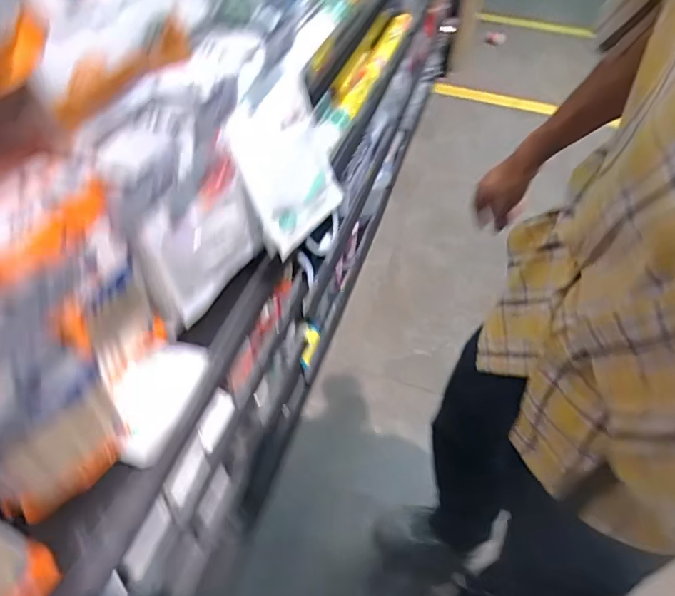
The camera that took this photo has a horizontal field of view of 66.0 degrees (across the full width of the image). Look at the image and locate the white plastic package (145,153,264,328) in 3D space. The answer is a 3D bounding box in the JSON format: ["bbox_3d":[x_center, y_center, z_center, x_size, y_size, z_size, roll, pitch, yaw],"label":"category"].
[{"bbox_3d":[-0.165,-0.081,0.695,0.022,0.184,0.171,30,54,20],"label":"white plastic package"}]

